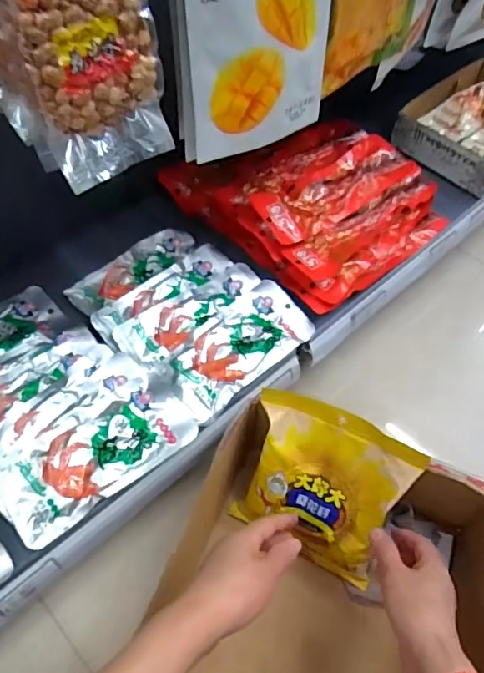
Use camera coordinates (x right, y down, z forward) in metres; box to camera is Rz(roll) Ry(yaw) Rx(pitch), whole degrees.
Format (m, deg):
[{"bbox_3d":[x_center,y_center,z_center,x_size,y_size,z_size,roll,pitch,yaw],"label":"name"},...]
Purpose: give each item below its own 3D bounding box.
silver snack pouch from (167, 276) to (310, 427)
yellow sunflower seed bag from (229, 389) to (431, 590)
[{"bbox_3d":[-0.003,0.010,0.610,0.180,0.013,0.088,-38,65,-23],"label":"silver snack pouch"},{"bbox_3d":[0.080,0.161,0.569,0.163,0.185,0.041,23,17,17],"label":"yellow sunflower seed bag"}]

